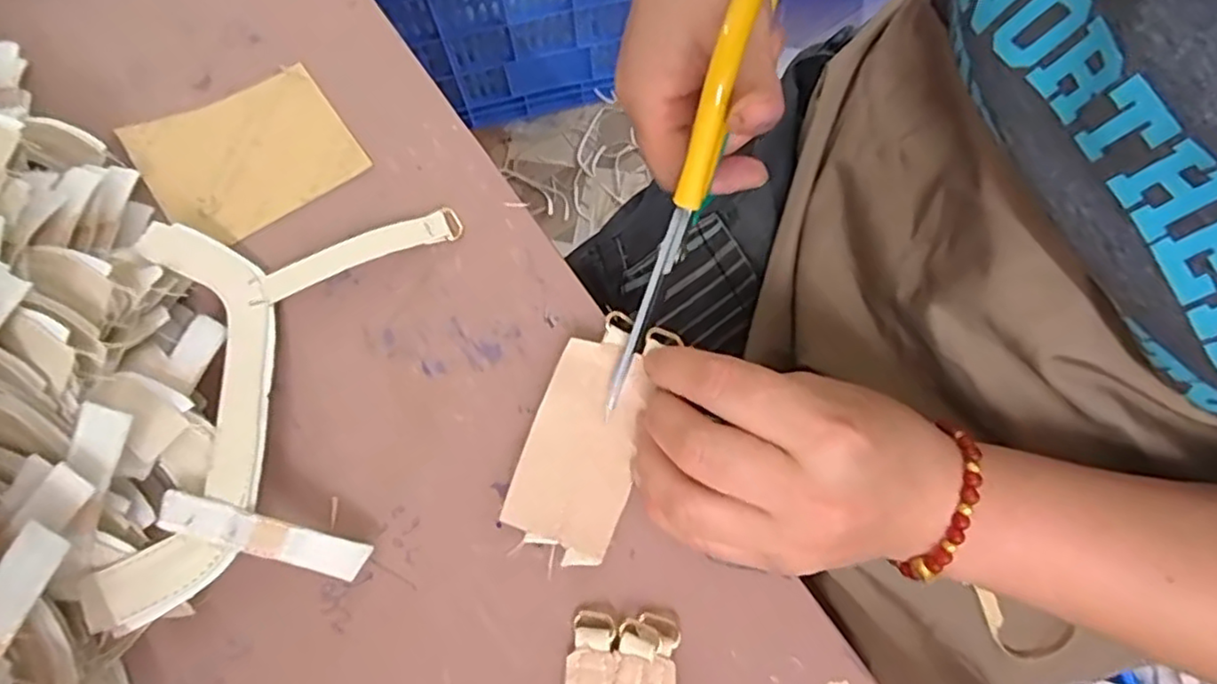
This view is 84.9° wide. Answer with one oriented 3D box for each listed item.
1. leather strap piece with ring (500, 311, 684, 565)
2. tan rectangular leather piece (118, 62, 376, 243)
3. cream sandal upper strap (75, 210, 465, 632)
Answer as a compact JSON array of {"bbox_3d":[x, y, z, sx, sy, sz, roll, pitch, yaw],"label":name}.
[{"bbox_3d":[-0.010,0.036,0.264,0.043,0.009,0.093,14,76,5],"label":"leather strap piece with ring"},{"bbox_3d":[-0.173,-0.090,0.316,0.092,0.004,0.079,-31,74,-8],"label":"tan rectangular leather piece"},{"bbox_3d":[-0.125,0.021,0.263,0.119,0.028,0.160,-5,72,0],"label":"cream sandal upper strap"}]

